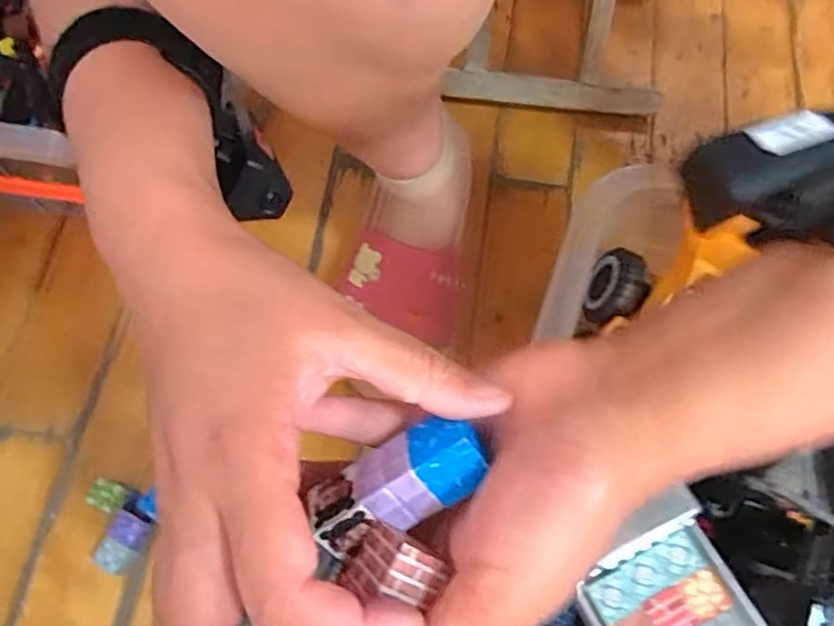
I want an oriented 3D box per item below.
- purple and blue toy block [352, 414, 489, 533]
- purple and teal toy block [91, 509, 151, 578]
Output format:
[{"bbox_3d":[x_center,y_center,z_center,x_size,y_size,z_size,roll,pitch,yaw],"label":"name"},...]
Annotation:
[{"bbox_3d":[0.002,0.052,0.219,0.043,0.019,0.020,-34,29,8],"label":"purple and blue toy block"},{"bbox_3d":[-0.217,0.173,0.492,0.028,0.022,0.040,26,71,7],"label":"purple and teal toy block"}]

